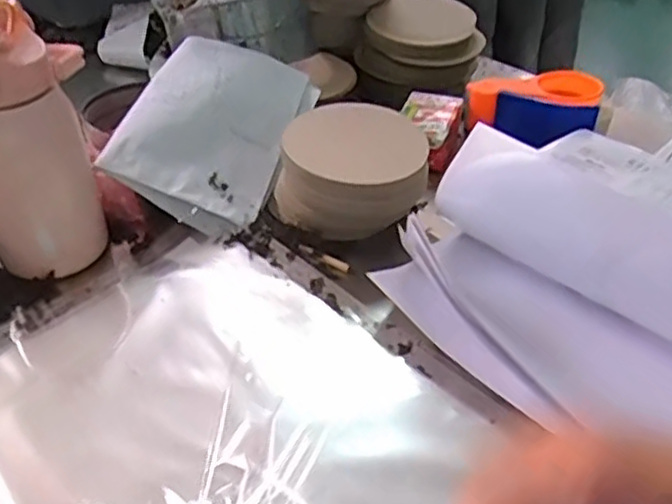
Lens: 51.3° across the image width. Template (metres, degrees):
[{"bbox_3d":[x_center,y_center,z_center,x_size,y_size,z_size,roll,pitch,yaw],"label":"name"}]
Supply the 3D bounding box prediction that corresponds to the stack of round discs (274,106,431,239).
[{"bbox_3d":[0.018,-0.077,0.691,0.141,0.086,0.143,10,40,10],"label":"stack of round discs"}]

